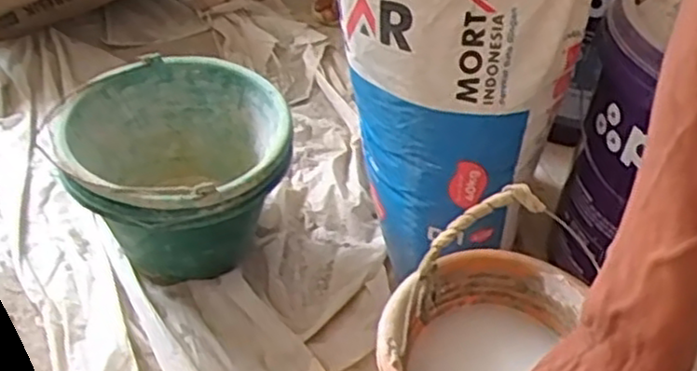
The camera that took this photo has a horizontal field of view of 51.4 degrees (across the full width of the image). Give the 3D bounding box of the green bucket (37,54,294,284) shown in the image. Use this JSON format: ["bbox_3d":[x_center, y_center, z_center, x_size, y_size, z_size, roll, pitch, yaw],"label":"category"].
[{"bbox_3d":[-0.209,-0.005,0.913,0.262,0.217,0.255,2,43,-2],"label":"green bucket"}]

